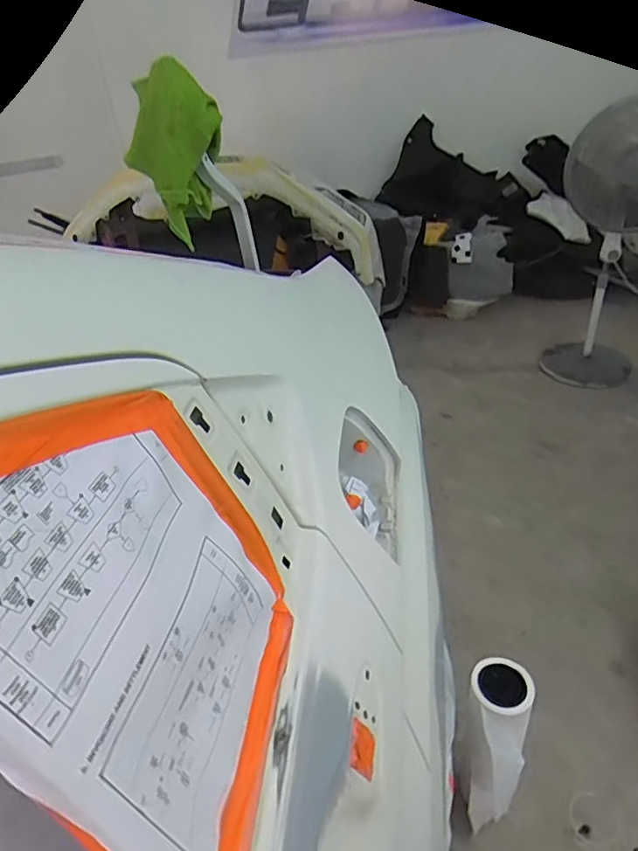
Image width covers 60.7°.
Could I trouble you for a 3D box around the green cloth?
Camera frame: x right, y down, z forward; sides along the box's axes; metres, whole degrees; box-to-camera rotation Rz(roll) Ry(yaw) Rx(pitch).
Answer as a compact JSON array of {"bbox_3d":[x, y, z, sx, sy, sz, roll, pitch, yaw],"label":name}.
[{"bbox_3d":[-0.199,-0.374,0.756,0.132,0.194,0.090,-12,34,-8],"label":"green cloth"}]

